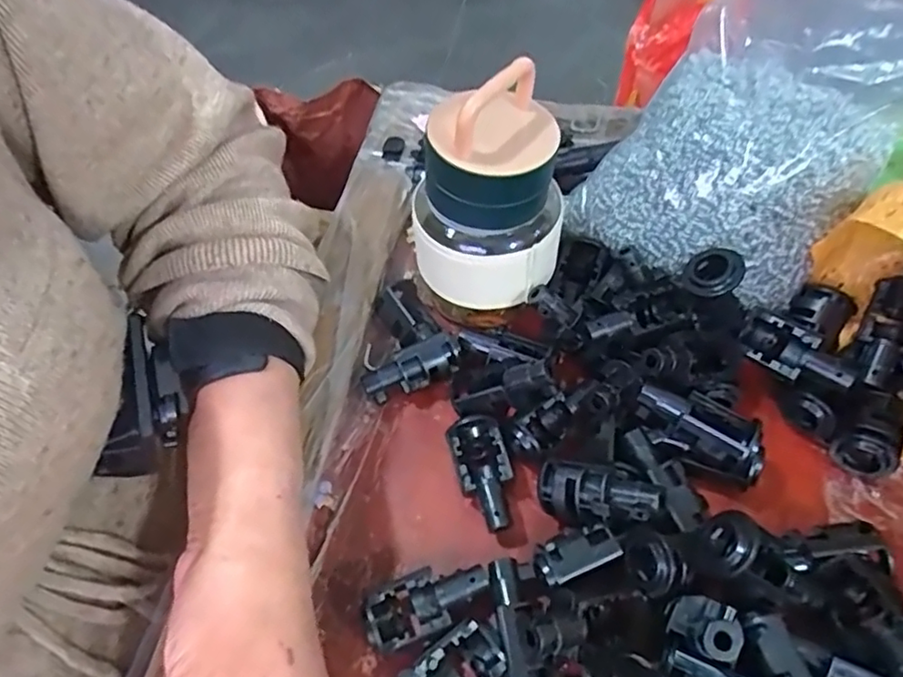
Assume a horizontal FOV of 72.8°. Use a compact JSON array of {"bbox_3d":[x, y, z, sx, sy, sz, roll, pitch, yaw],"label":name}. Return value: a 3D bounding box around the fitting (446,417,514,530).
[{"bbox_3d":[0.016,0.063,0.290,0.024,0.024,0.054,-15,55,-6],"label":"fitting"}]

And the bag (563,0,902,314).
[{"bbox_3d":[0.168,-0.114,0.289,0.158,0.149,0.152,36,65,26],"label":"bag"}]

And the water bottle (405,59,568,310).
[{"bbox_3d":[0.021,-0.070,0.303,0.060,0.115,0.066,23,60,20],"label":"water bottle"}]

